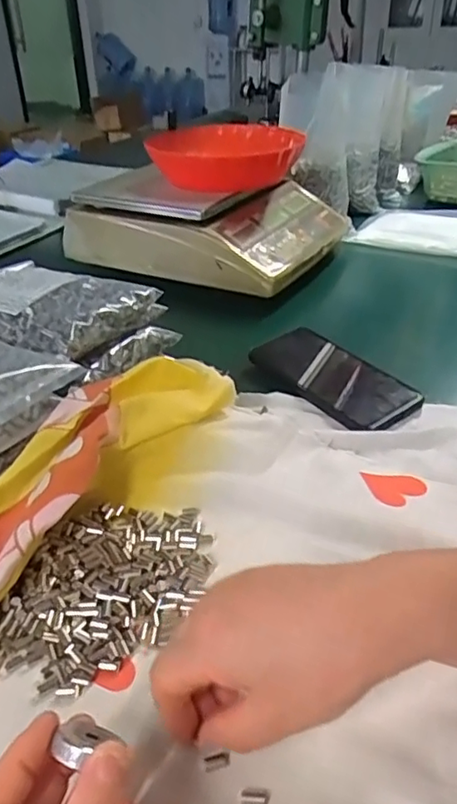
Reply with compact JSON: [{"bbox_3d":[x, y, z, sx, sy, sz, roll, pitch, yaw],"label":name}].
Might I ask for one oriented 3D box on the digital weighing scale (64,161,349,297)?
[{"bbox_3d":[-0.026,-0.270,0.851,0.318,0.105,0.318,15,37,24],"label":"digital weighing scale"}]

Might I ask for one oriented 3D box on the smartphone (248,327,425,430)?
[{"bbox_3d":[0.098,-0.026,0.557,0.077,0.016,0.163,-19,38,-26],"label":"smartphone"}]

